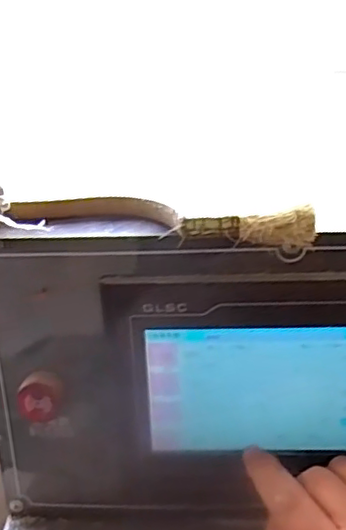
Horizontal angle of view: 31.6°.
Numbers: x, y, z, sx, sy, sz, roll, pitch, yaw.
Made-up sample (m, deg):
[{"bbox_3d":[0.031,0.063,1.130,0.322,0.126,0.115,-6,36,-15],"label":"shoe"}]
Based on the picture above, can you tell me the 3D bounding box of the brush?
[{"bbox_3d":[-0.009,-0.029,0.351,0.176,0.016,0.032,5,31,16],"label":"brush"}]

